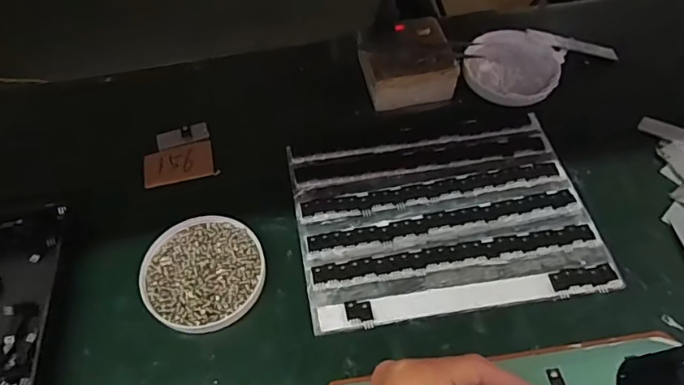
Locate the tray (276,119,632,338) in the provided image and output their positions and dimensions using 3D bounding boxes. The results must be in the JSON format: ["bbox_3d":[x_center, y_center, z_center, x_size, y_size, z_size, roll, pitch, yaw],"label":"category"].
[{"bbox_3d":[0.086,0.020,0.439,0.243,0.011,0.175,-9,56,-4],"label":"tray"}]

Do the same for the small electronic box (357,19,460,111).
[{"bbox_3d":[0.066,-0.138,0.527,0.091,0.035,0.088,-10,56,-5],"label":"small electronic box"}]

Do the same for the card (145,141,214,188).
[{"bbox_3d":[-0.159,-0.027,0.492,0.066,0.007,0.045,-15,56,-8],"label":"card"}]

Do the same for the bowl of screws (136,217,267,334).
[{"bbox_3d":[-0.114,0.065,0.416,0.095,0.012,0.100,-1,56,1],"label":"bowl of screws"}]

